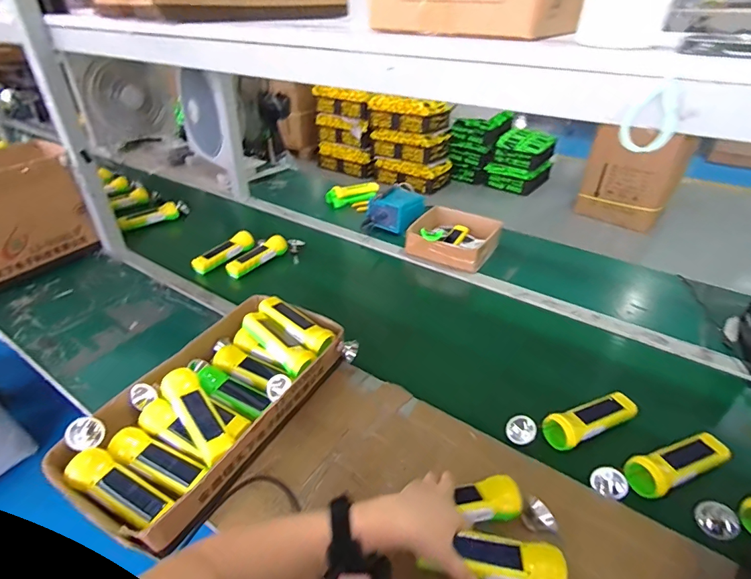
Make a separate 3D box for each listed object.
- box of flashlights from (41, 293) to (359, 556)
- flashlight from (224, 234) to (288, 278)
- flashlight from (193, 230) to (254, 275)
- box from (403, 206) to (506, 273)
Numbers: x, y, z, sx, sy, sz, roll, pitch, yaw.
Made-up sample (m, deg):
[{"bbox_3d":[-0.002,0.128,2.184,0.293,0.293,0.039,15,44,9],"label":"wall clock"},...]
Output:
[{"bbox_3d":[-0.242,0.175,0.670,0.232,0.096,0.422,21,40,27],"label":"box of flashlights"},{"bbox_3d":[-0.306,-0.088,1.077,0.052,0.044,0.171,27,43,33],"label":"flashlight"},{"bbox_3d":[-0.395,-0.100,1.123,0.059,0.043,0.191,19,39,25],"label":"flashlight"},{"bbox_3d":[0.219,-0.146,1.157,0.213,0.069,0.222,17,38,23],"label":"box"}]

